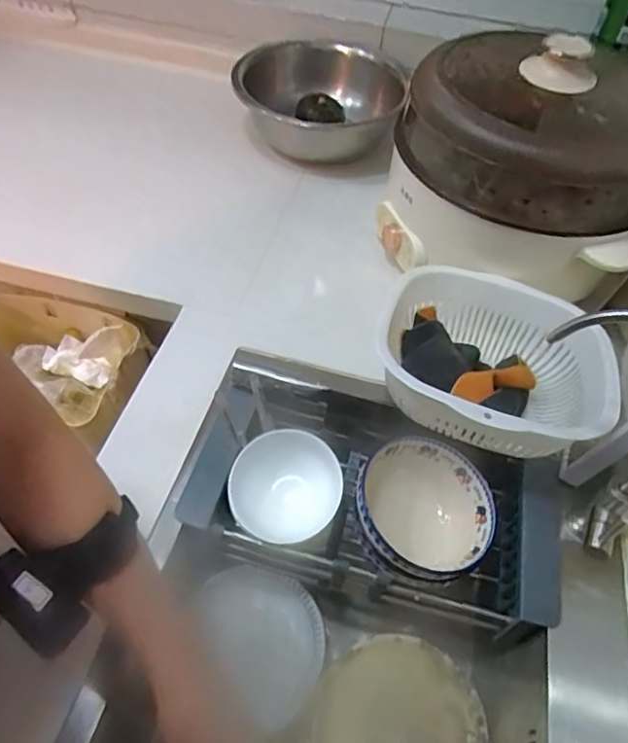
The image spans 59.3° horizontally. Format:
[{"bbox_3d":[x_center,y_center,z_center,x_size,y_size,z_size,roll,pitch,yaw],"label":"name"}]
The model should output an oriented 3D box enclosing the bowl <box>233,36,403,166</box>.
[{"bbox_3d":[0.010,-0.439,0.902,0.256,0.103,0.241,2,52,-3],"label":"bowl"}]

